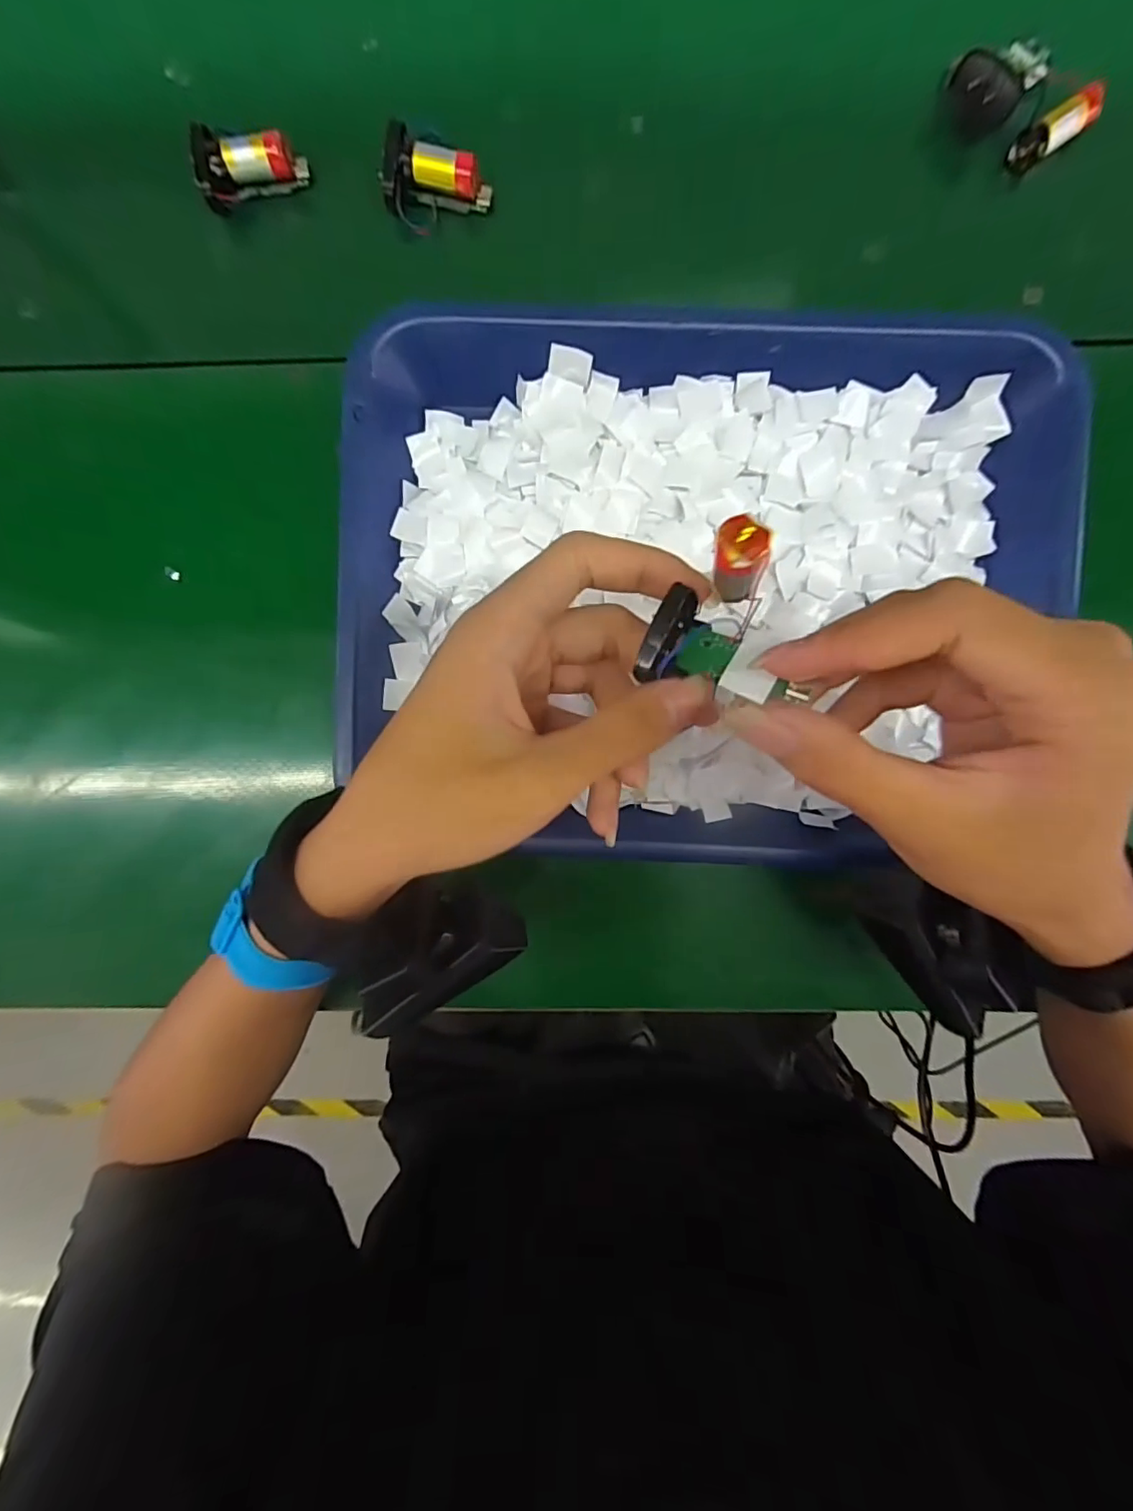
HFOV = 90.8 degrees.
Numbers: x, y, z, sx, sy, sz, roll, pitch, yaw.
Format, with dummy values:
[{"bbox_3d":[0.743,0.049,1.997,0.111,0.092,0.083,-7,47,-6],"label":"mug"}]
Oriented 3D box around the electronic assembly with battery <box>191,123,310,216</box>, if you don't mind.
[{"bbox_3d":[-0.156,-0.291,0.277,0.049,0.022,0.031,-1,96,2],"label":"electronic assembly with battery"}]

